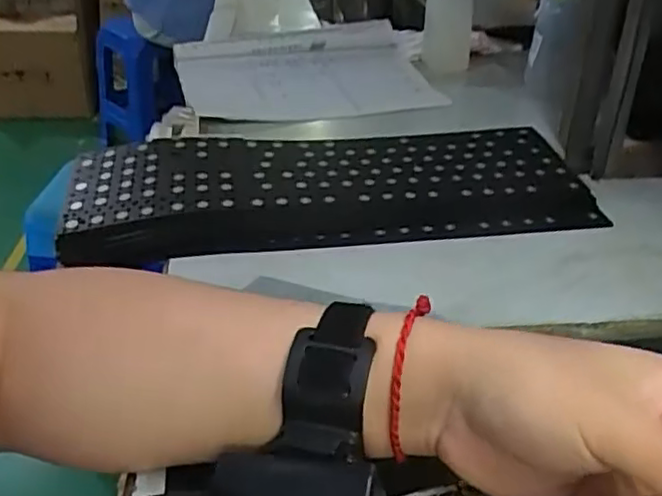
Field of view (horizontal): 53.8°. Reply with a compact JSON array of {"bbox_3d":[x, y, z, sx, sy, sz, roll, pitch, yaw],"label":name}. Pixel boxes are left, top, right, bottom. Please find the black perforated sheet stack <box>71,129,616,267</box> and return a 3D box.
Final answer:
[{"bbox_3d":[0.004,-0.054,0.544,0.422,0.022,0.167,-9,35,-16],"label":"black perforated sheet stack"}]

